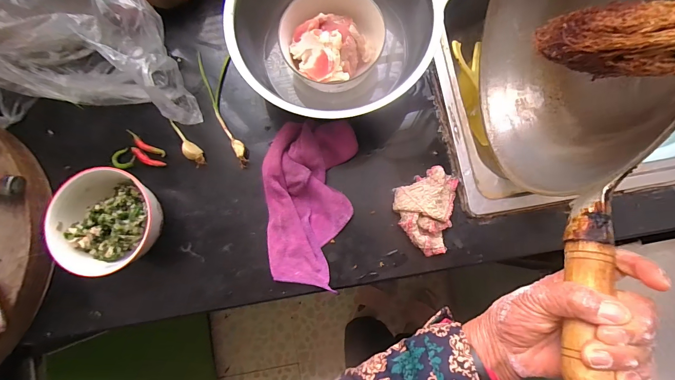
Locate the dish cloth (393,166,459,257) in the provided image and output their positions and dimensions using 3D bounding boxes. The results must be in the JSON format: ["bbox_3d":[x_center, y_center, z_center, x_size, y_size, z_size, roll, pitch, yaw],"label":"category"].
[{"bbox_3d":[0.118,0.025,0.420,0.079,0.025,0.111,16,87,-2],"label":"dish cloth"}]

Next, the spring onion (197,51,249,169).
[{"bbox_3d":[-0.166,-0.130,0.475,0.046,0.017,0.203,-22,76,-4],"label":"spring onion"}]

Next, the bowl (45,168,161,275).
[{"bbox_3d":[-0.298,0.038,0.413,0.132,0.075,0.127,0,88,-3],"label":"bowl"}]

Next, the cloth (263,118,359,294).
[{"bbox_3d":[-0.041,0.017,0.431,0.121,0.042,0.222,5,88,-3],"label":"cloth"}]

